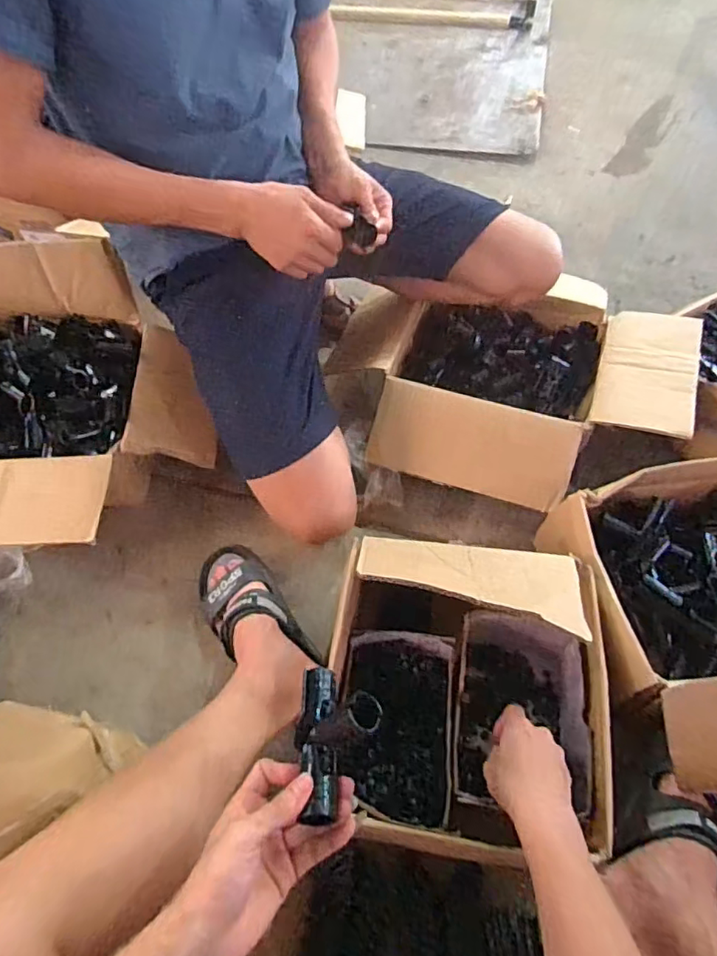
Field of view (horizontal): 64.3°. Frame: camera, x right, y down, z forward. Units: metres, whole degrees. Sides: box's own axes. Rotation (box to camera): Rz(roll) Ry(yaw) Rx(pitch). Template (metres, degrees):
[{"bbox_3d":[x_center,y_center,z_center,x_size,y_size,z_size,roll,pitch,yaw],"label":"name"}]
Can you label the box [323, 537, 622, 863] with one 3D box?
[{"bbox_3d":[0.120,0.236,0.648,0.295,0.218,0.315,6,56,4],"label":"box"}]

